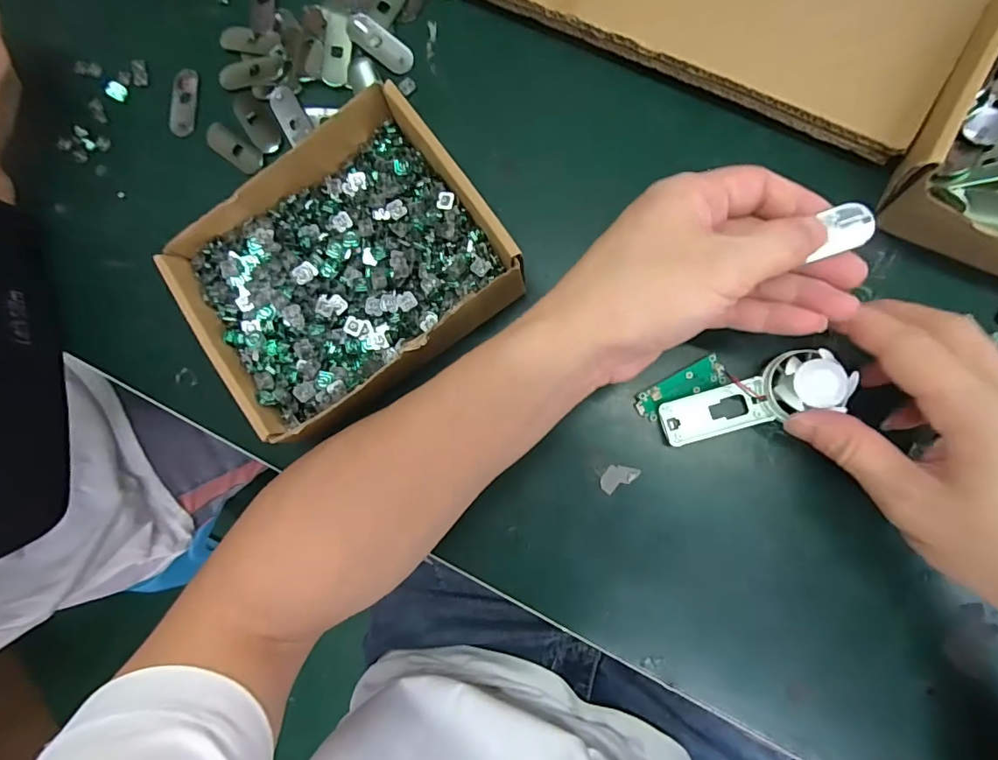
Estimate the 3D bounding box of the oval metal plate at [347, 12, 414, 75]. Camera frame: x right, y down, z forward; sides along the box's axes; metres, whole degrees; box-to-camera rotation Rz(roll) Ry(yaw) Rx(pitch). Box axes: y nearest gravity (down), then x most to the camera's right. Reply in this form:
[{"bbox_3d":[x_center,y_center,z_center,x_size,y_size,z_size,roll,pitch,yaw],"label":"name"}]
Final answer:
[{"bbox_3d":[-0.079,-0.224,0.325,0.053,0.006,0.018,38,90,-2],"label":"oval metal plate"}]

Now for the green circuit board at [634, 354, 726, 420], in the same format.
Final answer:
[{"bbox_3d":[0.101,0.005,0.273,0.051,0.005,0.017,-30,81,4],"label":"green circuit board"}]

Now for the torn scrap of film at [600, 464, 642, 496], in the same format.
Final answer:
[{"bbox_3d":[0.068,0.055,0.279,0.023,0.004,0.013,-31,81,4],"label":"torn scrap of film"}]

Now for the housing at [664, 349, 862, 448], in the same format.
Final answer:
[{"bbox_3d":[0.134,0.010,0.261,0.089,0.023,0.031,-22,81,26],"label":"housing"}]

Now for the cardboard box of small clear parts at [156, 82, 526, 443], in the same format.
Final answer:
[{"bbox_3d":[-0.089,-0.063,0.285,0.166,0.051,0.150,-38,81,2],"label":"cardboard box of small clear parts"}]

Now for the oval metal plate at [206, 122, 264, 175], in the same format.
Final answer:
[{"bbox_3d":[-0.185,-0.161,0.336,0.050,0.004,0.018,36,90,10],"label":"oval metal plate"}]

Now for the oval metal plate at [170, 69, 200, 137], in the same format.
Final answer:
[{"bbox_3d":[-0.222,-0.195,0.343,0.017,0.006,0.047,2,84,8],"label":"oval metal plate"}]

